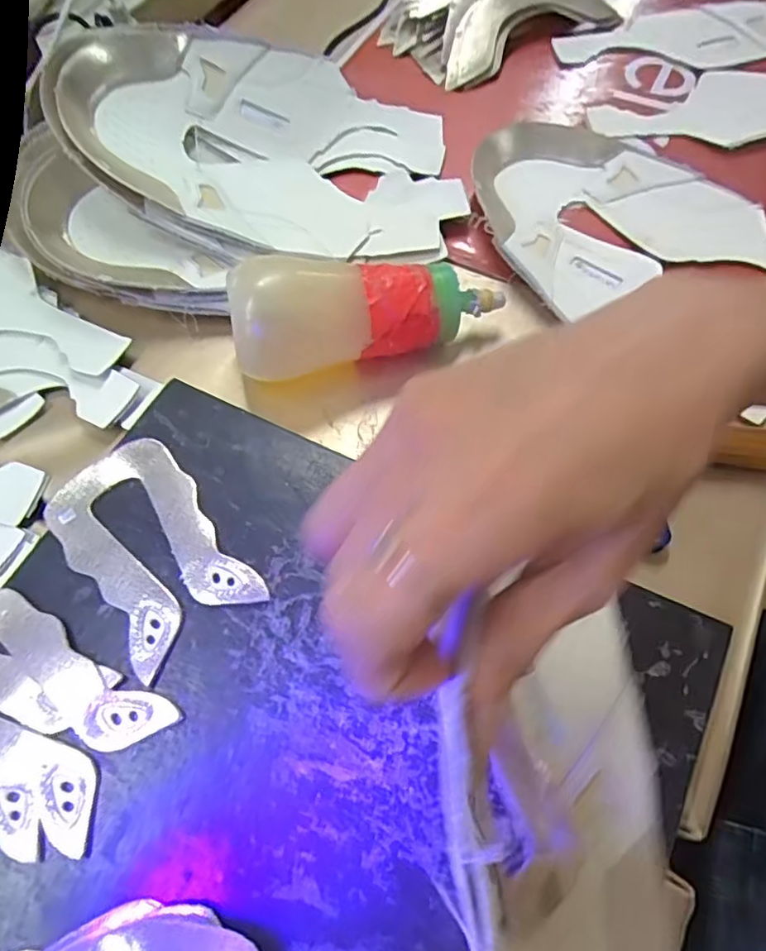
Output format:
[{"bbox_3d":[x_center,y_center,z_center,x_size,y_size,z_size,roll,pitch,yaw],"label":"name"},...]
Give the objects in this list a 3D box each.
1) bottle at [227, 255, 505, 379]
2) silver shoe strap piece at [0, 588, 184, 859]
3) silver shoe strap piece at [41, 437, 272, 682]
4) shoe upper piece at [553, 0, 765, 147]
[{"bbox_3d":[-0.008,-0.089,0.351,0.148,0.051,0.053,-8,64,-4],"label":"bottle"},{"bbox_3d":[-0.151,0.099,0.263,0.109,0.005,0.066,27,67,13],"label":"silver shoe strap piece"},{"bbox_3d":[-0.112,0.032,0.296,0.064,0.004,0.108,-36,69,-16],"label":"silver shoe strap piece"},{"bbox_3d":[0.281,-0.340,0.498,0.259,0.020,0.178,-19,63,-10],"label":"shoe upper piece"}]

